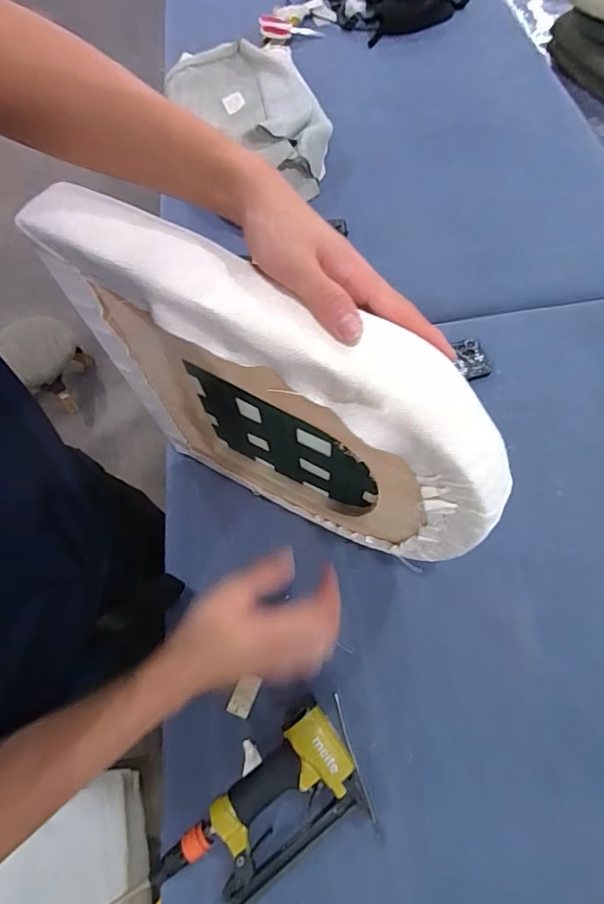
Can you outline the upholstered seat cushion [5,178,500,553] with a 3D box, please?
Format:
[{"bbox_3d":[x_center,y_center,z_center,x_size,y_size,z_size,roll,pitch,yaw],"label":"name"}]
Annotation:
[{"bbox_3d":[-0.016,-0.011,0.492,0.397,0.420,0.062,26,67,15],"label":"upholstered seat cushion"}]

